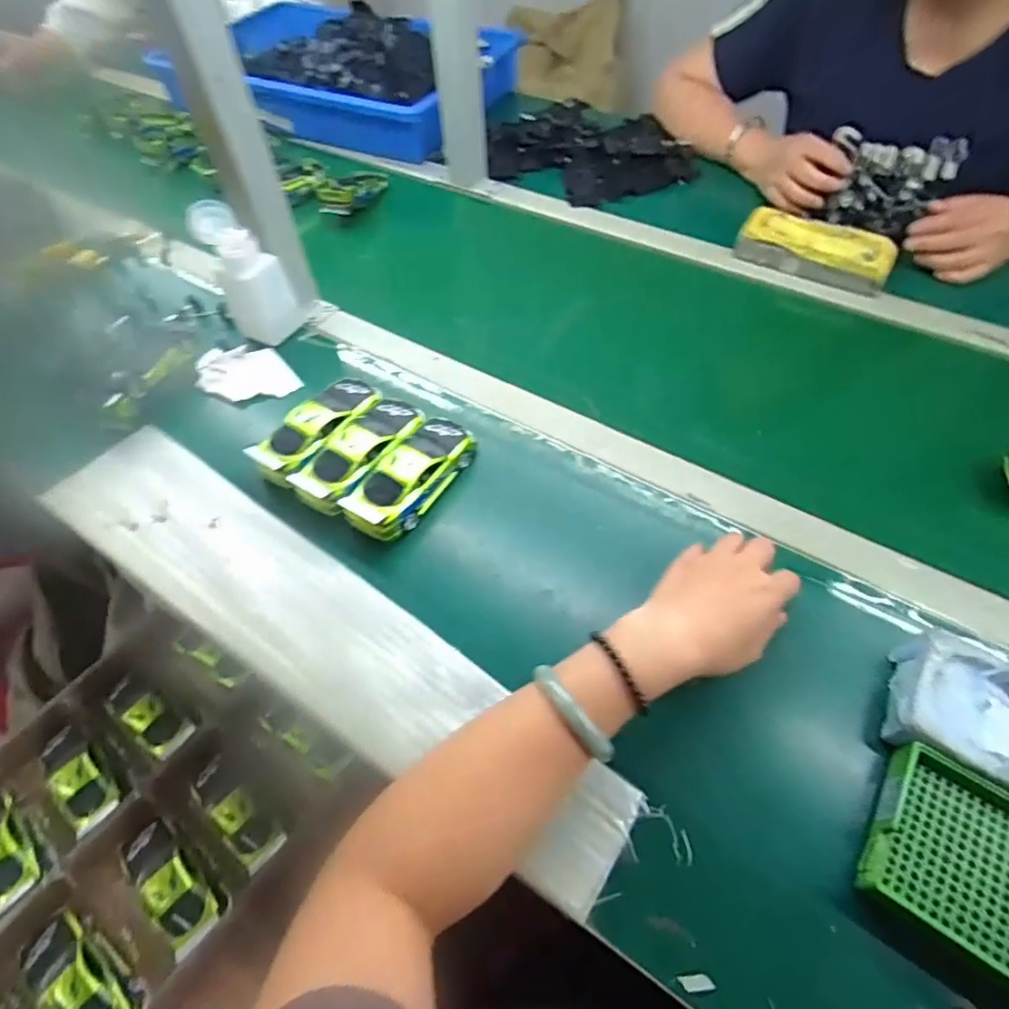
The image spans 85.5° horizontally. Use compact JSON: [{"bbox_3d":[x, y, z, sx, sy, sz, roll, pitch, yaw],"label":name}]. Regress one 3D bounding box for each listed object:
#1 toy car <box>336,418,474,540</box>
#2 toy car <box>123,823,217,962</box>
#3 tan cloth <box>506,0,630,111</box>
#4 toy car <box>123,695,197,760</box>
[{"bbox_3d":[-0.077,-0.026,0.466,0.048,0.031,0.131,28,61,20],"label":"toy car"},{"bbox_3d":[-0.307,0.348,0.499,0.115,0.024,0.045,35,63,23],"label":"toy car"},{"bbox_3d":[0.185,-1.224,1.465,0.080,0.251,0.434,-39,63,-23],"label":"tan cloth"},{"bbox_3d":[-0.361,0.233,0.570,0.070,0.023,0.039,24,59,17],"label":"toy car"}]

